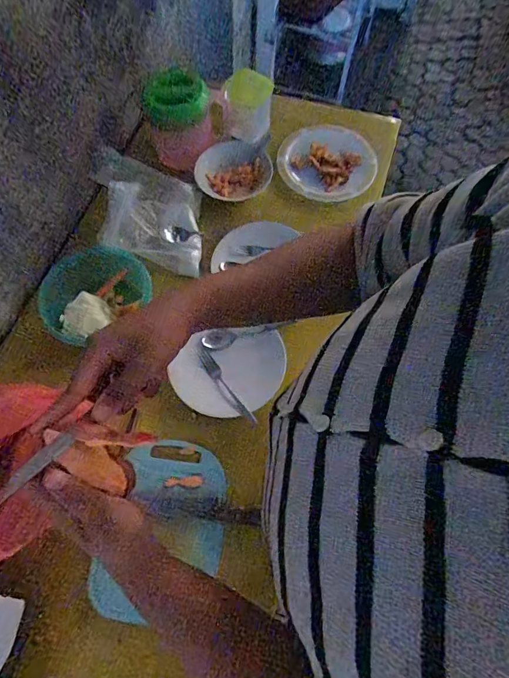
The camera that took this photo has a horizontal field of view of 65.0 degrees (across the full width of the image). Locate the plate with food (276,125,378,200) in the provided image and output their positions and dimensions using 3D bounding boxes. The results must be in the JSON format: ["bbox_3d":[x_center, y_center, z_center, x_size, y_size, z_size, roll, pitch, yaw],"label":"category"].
[{"bbox_3d":[0.160,-0.402,0.887,0.201,0.056,0.201,-1,67,2],"label":"plate with food"}]

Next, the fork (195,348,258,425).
[{"bbox_3d":[-0.053,0.080,0.689,0.024,0.013,0.167,-32,71,-14],"label":"fork"}]

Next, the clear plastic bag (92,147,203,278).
[{"bbox_3d":[-0.201,-0.245,0.781,0.228,0.026,0.179,19,82,-21],"label":"clear plastic bag"}]

